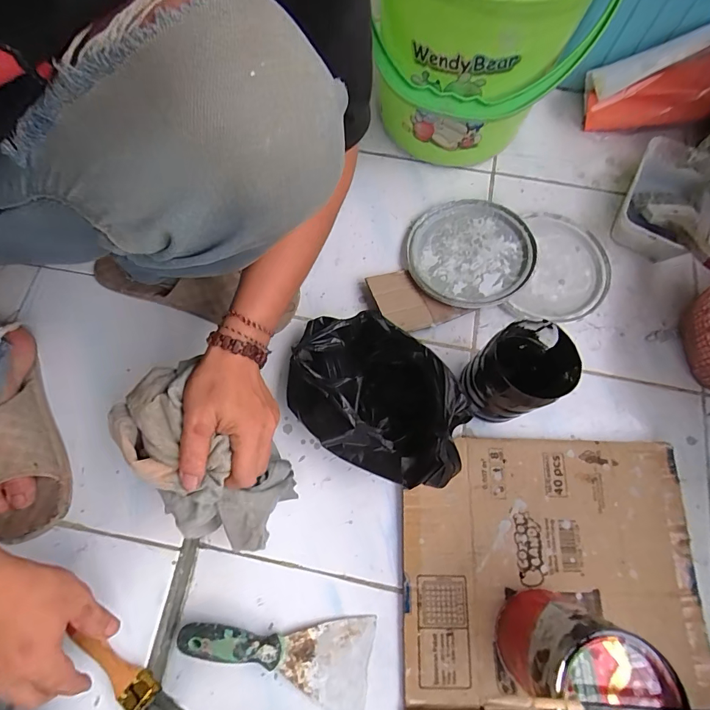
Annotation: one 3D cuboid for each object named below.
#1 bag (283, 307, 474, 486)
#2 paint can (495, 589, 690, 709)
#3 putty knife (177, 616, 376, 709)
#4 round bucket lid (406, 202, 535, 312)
[{"bbox_3d":[0.016,0.039,0.440,0.227,0.144,0.154,32,76,10],"label":"bag"},{"bbox_3d":[0.203,0.288,0.368,0.101,0.132,0.106,-1,72,2],"label":"paint can"},{"bbox_3d":[-0.082,0.313,0.415,0.196,0.025,0.088,10,73,6],"label":"putty knife"},{"bbox_3d":[0.161,-0.147,0.560,0.167,0.026,0.169,-1,72,2],"label":"round bucket lid"}]

